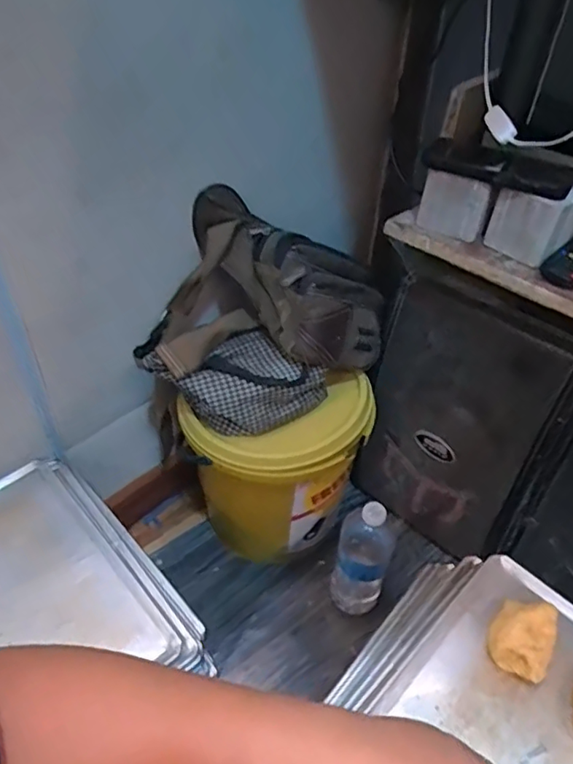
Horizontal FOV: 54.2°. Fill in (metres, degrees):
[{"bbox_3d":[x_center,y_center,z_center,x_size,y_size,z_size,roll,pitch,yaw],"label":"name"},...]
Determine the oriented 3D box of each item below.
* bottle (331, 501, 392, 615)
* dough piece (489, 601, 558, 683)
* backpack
[{"bbox_3d":[0.112,0.261,0.826,0.078,0.250,0.076,12,42,10],"label":"bottle"},{"bbox_3d":[0.184,0.196,0.434,0.044,0.022,0.055,22,45,21],"label":"dough piece"},{"bbox_3d":[-0.029,-0.090,0.763,0.323,0.250,0.193,-26,48,-29],"label":"backpack"}]

